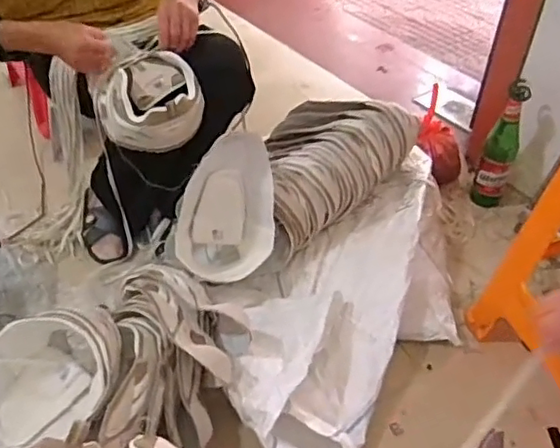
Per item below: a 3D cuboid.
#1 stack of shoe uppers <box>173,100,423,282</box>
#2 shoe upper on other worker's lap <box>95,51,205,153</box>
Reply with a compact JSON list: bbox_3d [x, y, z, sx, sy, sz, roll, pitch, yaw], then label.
[{"bbox_3d":[0.022,-0.089,1.116,0.218,0.230,0.521,32,51,28],"label":"stack of shoe uppers"},{"bbox_3d":[-0.213,-0.202,0.963,0.166,0.105,0.153,-10,45,-13],"label":"shoe upper on other worker's lap"}]

